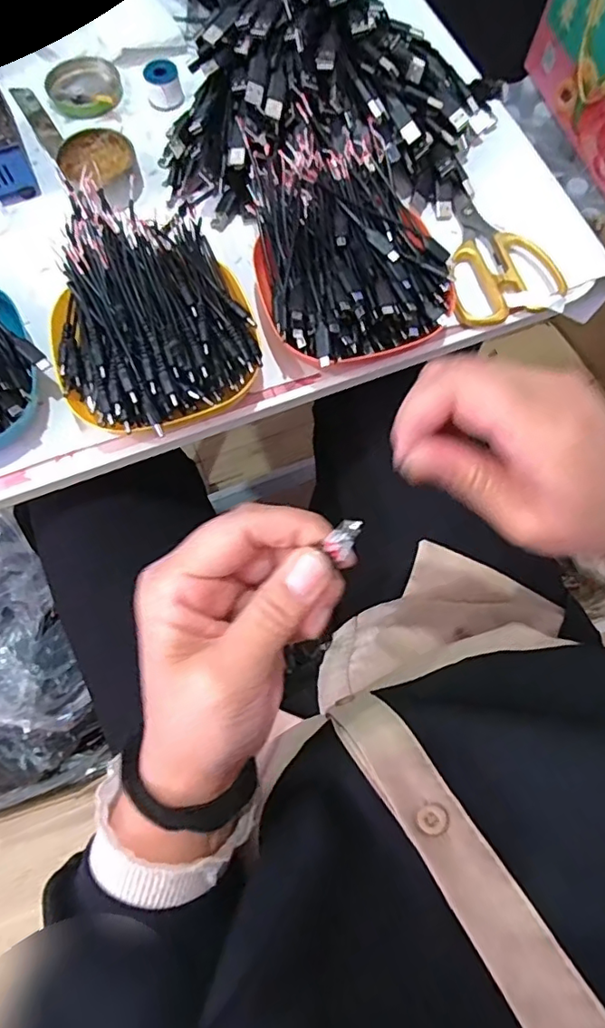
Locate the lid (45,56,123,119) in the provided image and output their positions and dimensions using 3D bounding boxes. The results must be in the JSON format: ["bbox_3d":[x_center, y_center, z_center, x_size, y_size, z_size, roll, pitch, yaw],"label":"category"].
[{"bbox_3d":[-0.200,-0.391,0.498,0.065,0.014,0.061,0,73,-1],"label":"lid"}]

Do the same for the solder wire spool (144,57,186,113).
[{"bbox_3d":[-0.123,-0.381,0.484,0.030,0.022,0.030,0,73,-1],"label":"solder wire spool"}]

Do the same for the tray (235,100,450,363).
[{"bbox_3d":[0.020,-0.204,0.407,0.129,0.063,0.197,-23,75,-7],"label":"tray"}]

